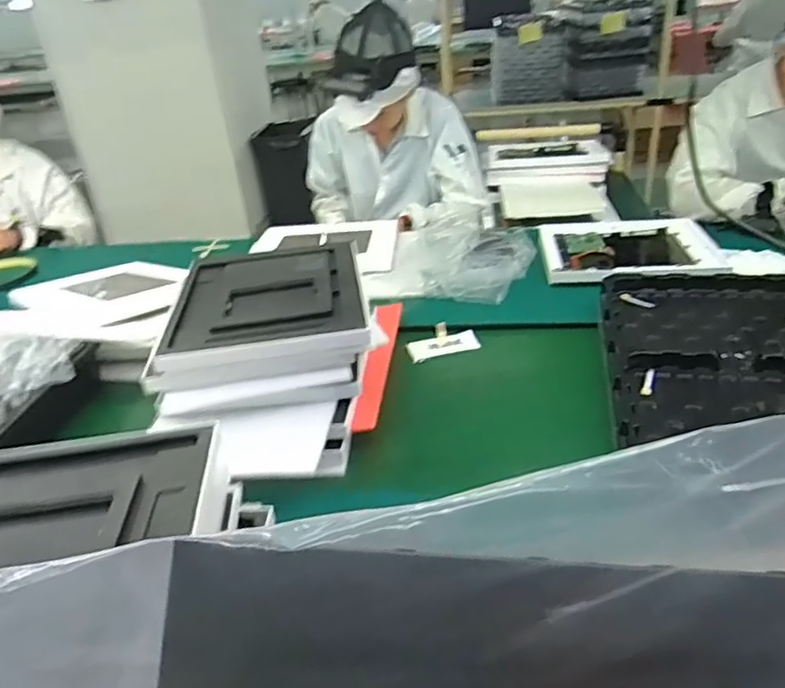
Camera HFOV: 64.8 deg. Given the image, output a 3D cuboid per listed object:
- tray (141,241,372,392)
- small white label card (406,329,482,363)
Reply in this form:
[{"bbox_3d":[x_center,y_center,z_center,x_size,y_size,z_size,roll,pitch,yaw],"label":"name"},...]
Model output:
[{"bbox_3d":[-0.171,-0.054,0.848,0.264,0.048,0.291,-8,31,-3],"label":"tray"},{"bbox_3d":[0.081,0.002,0.984,0.111,0.007,0.055,-11,35,-1],"label":"small white label card"}]

